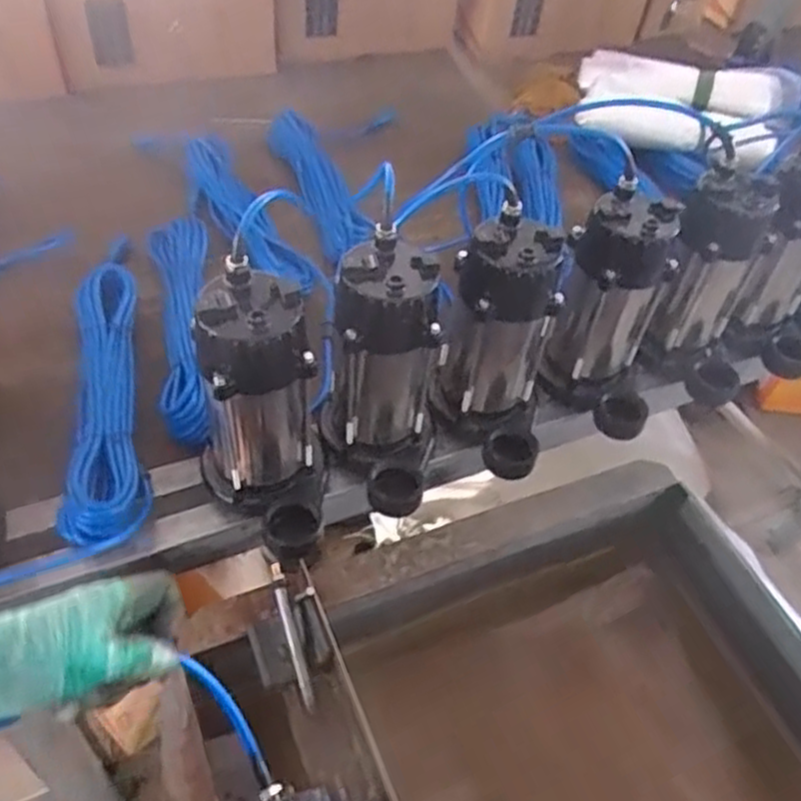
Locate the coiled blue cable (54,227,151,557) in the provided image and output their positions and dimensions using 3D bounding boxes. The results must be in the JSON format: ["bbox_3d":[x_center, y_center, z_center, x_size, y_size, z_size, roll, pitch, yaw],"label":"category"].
[{"bbox_3d":[-0.321,-0.020,0.795,0.076,0.045,0.396,-8,51,-13],"label":"coiled blue cable"}]

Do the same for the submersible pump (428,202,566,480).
[{"bbox_3d":[0.099,-0.049,0.743,0.114,0.231,0.135,8,49,1],"label":"submersible pump"}]

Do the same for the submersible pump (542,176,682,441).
[{"bbox_3d":[0.241,-0.091,0.802,0.146,0.230,0.108,32,53,20],"label":"submersible pump"}]

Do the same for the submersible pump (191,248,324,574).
[{"bbox_3d":[-0.123,0.018,0.655,0.116,0.228,0.147,-4,50,-10],"label":"submersible pump"}]

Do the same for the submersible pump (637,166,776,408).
[{"bbox_3d":[0.359,-0.121,0.841,0.132,0.227,0.101,23,51,13],"label":"submersible pump"}]

